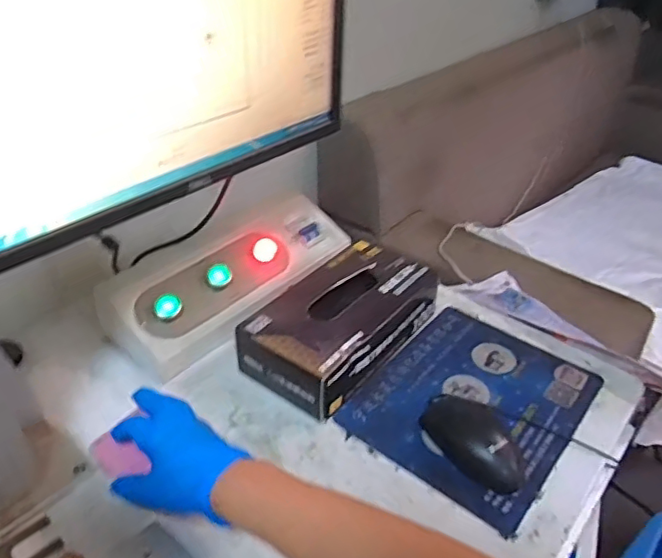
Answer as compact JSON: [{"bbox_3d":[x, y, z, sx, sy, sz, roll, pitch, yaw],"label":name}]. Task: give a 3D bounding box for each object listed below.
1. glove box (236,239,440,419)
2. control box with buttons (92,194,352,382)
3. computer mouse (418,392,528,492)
[{"bbox_3d":[0.017,0.046,0.657,0.123,0.078,0.234,24,43,30],"label":"glove box"},{"bbox_3d":[-0.119,-0.006,0.725,0.134,0.078,0.322,25,44,30],"label":"control box with buttons"},{"bbox_3d":[0.139,0.148,0.556,0.063,0.028,0.116,-21,41,-25],"label":"computer mouse"}]

